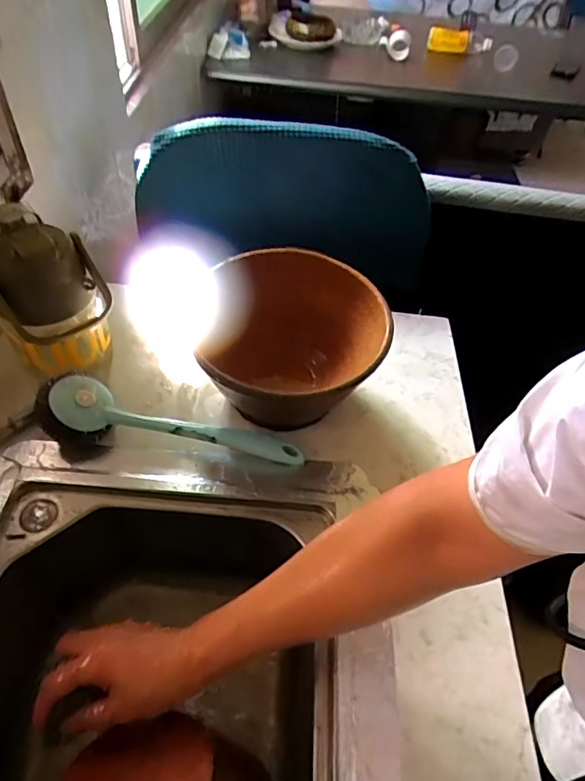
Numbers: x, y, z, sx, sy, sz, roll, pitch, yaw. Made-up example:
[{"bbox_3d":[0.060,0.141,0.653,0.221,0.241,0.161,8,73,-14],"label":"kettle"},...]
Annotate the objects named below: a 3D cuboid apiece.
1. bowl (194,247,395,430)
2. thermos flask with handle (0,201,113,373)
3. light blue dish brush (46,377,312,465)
[{"bbox_3d":[0.001,-0.042,0.554,0.185,0.123,0.203,3,50,-3],"label":"bowl"},{"bbox_3d":[-0.255,-0.090,0.537,0.105,0.176,0.092,-28,58,-25],"label":"thermos flask with handle"},{"bbox_3d":[-0.118,0.032,0.525,0.265,0.052,0.056,5,50,-1],"label":"light blue dish brush"}]

